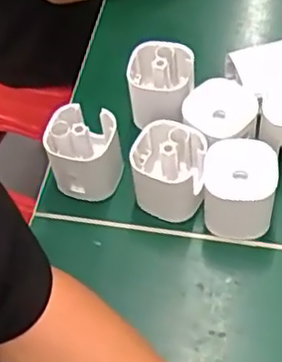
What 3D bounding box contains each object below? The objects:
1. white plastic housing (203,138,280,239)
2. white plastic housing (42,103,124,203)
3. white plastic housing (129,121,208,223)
[{"bbox_3d":[0.076,0.007,0.503,0.054,0.063,0.048,6,57,10],"label":"white plastic housing"},{"bbox_3d":[-0.046,-0.021,0.534,0.058,0.064,0.055,-3,56,4],"label":"white plastic housing"},{"bbox_3d":[0.023,-0.006,0.514,0.055,0.057,0.059,6,57,11],"label":"white plastic housing"}]

